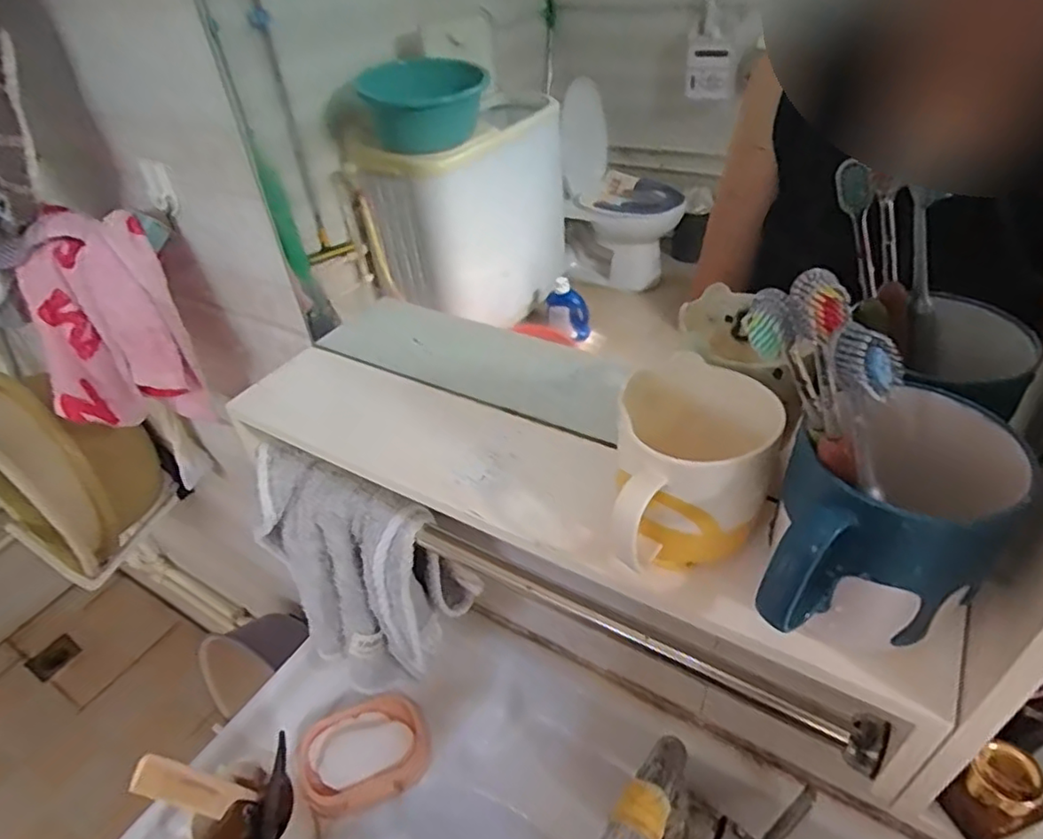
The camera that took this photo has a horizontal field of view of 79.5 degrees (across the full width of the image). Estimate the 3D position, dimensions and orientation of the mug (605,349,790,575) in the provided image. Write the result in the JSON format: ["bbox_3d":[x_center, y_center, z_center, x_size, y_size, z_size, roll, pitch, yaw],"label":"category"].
[{"bbox_3d":[0.088,0.032,0.329,0.077,0.084,0.101,7,42,14],"label":"mug"}]

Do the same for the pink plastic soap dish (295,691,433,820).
[{"bbox_3d":[-0.160,0.339,0.640,0.127,0.034,0.093,-21,42,-17],"label":"pink plastic soap dish"}]

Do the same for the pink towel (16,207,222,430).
[{"bbox_3d":[-0.374,-0.068,0.575,0.124,0.198,0.122,-35,48,-30],"label":"pink towel"}]

